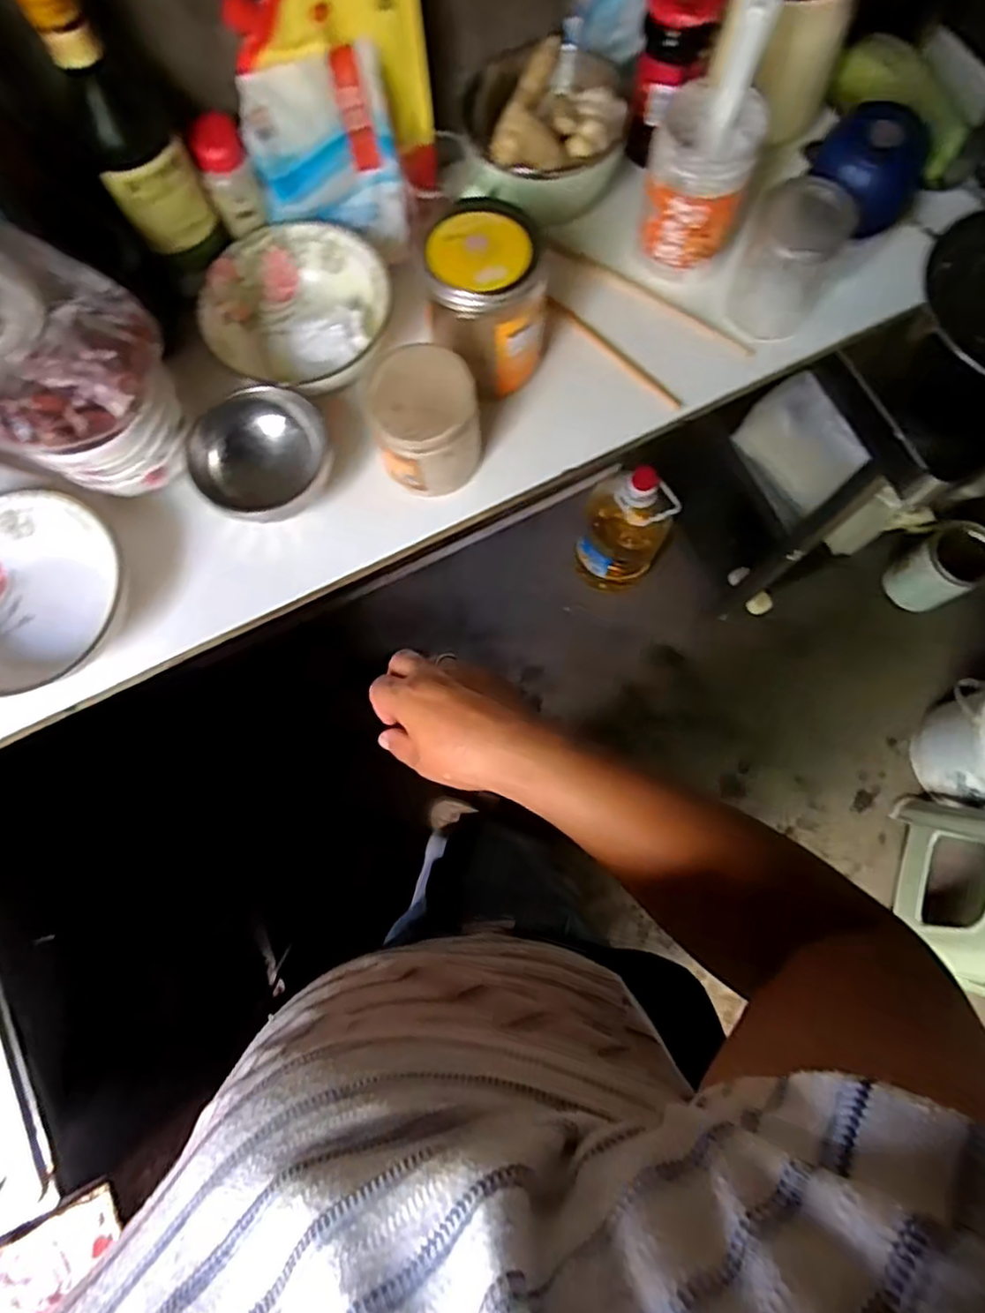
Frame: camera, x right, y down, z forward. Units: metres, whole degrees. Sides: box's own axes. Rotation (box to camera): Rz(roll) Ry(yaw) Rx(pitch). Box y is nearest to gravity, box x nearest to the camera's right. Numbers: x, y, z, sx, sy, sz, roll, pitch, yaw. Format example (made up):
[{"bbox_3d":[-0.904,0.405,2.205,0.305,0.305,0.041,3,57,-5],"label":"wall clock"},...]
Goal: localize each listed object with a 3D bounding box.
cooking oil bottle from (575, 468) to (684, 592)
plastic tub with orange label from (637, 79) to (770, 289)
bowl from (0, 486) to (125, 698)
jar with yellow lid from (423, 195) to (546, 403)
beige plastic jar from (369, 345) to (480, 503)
[{"bbox_3d":[0.255,-0.247,1.230,0.149,0.303,0.150,28,79,6],"label":"cooking oil bottle"},{"bbox_3d":[0.172,-0.400,0.580,0.081,0.121,0.081,0,77,-1],"label":"plastic tub with orange label"},{"bbox_3d":[-0.372,-0.049,0.532,0.146,0.056,0.159,0,77,-1],"label":"bowl"},{"bbox_3d":[-0.003,-0.288,0.545,0.093,0.111,0.095,0,77,-1],"label":"jar with yellow lid"},{"bbox_3d":[-0.055,-0.190,0.540,0.080,0.088,0.087,0,77,-1],"label":"beige plastic jar"}]

